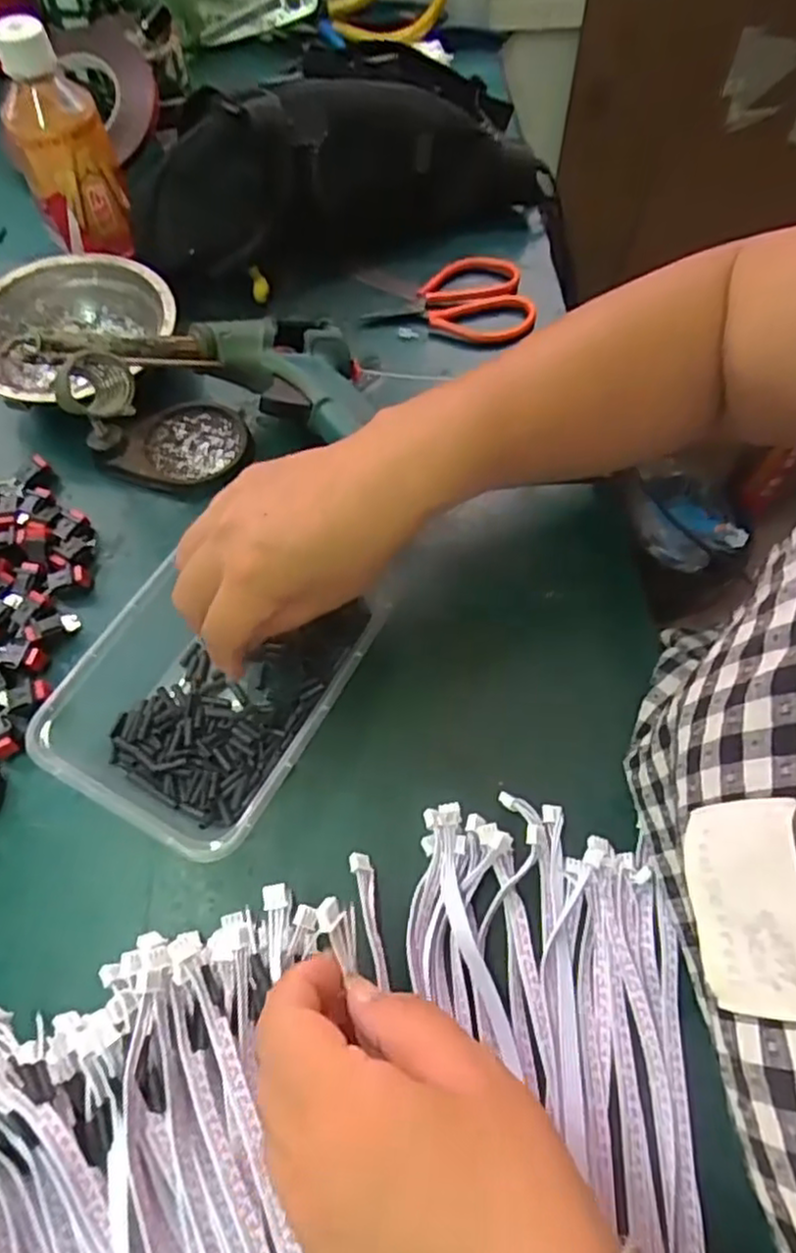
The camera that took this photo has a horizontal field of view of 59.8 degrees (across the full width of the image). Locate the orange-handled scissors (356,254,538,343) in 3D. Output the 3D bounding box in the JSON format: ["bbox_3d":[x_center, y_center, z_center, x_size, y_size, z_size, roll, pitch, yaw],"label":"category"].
[{"bbox_3d":[0.032,-0.227,0.479,0.117,0.020,0.069,3,65,0],"label":"orange-handled scissors"}]

